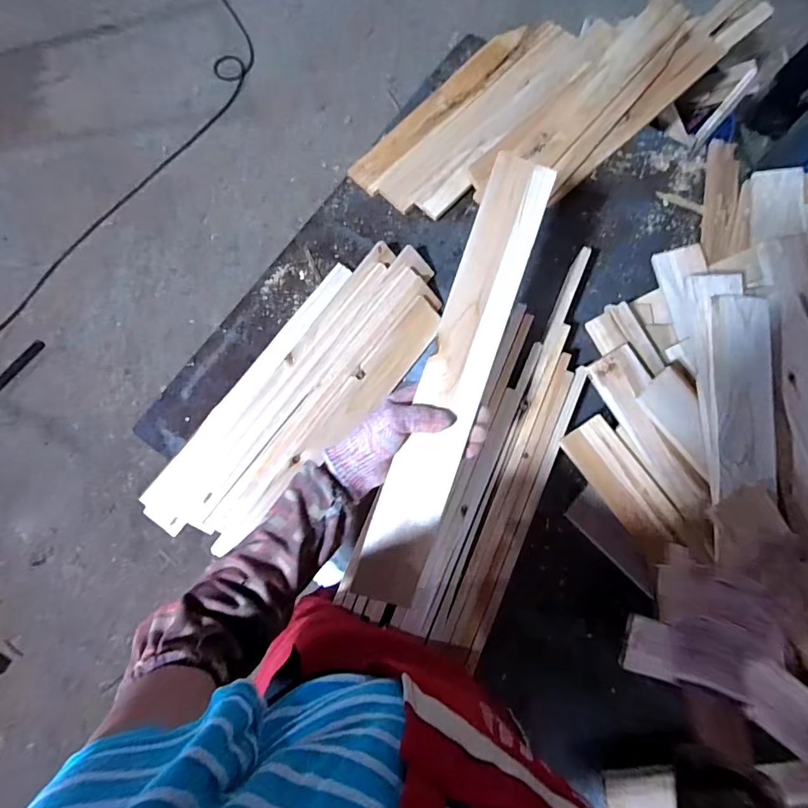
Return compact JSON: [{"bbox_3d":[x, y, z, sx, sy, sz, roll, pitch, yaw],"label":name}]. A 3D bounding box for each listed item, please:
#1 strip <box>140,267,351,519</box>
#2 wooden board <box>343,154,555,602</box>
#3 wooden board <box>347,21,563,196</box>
[{"bbox_3d":[-0.242,-0.033,0.741,0.072,0.017,0.488,31,81,24],"label":"strip"},{"bbox_3d":[0.056,-0.027,0.490,0.071,0.018,0.490,19,88,4],"label":"wooden board"},{"bbox_3d":[0.095,-0.583,0.869,0.499,0.021,0.080,-44,81,-6],"label":"wooden board"}]

